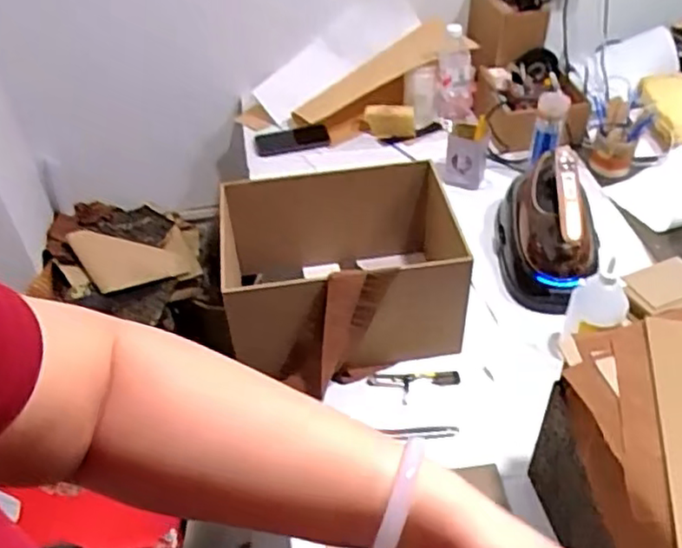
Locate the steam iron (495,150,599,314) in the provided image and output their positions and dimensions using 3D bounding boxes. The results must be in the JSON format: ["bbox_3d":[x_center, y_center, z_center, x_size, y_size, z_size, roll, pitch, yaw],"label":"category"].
[{"bbox_3d":[0.353,-0.099,1.126,0.159,0.176,0.273,7,44,10],"label":"steam iron"}]

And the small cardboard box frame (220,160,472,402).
[{"bbox_3d":[0.000,-0.002,1.044,0.343,0.194,0.291,-8,44,-5],"label":"small cardboard box frame"}]

